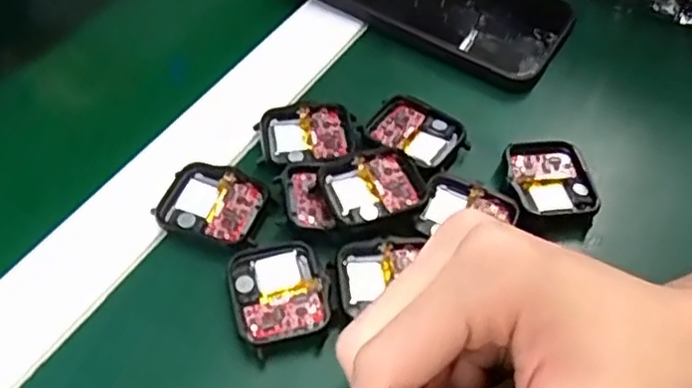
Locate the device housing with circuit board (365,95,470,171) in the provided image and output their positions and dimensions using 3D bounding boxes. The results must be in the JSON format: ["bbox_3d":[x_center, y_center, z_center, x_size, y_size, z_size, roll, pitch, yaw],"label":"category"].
[{"bbox_3d":[0.032,-0.028,0.325,0.045,0.009,0.034,29,57,20],"label":"device housing with circuit board"}]

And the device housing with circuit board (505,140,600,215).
[{"bbox_3d":[0.093,-0.007,0.311,0.037,0.008,0.042,1,52,-1],"label":"device housing with circuit board"}]

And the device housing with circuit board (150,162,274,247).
[{"bbox_3d":[-0.058,0.005,0.297,0.045,0.008,0.036,14,53,10],"label":"device housing with circuit board"}]

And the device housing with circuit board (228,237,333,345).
[{"bbox_3d":[-0.026,0.038,0.273,0.040,0.007,0.042,-15,54,-13],"label":"device housing with circuit board"}]

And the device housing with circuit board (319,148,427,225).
[{"bbox_3d":[0.012,-0.002,0.295,0.040,0.009,0.036,-16,54,-13],"label":"device housing with circuit board"}]

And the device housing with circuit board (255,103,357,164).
[{"bbox_3d":[-0.018,-0.027,0.322,0.045,0.008,0.037,2,52,0],"label":"device housing with circuit board"}]

